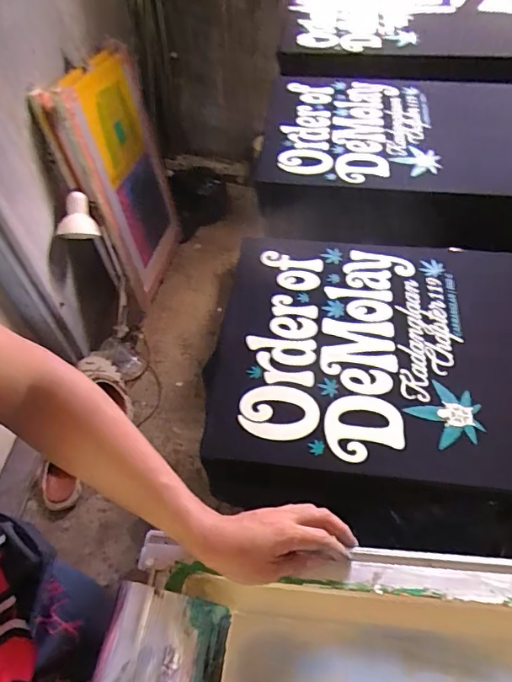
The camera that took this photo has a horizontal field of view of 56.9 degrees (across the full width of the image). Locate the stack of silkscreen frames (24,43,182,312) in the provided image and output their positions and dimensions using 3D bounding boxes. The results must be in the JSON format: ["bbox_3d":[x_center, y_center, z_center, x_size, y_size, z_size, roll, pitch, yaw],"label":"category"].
[{"bbox_3d":[-0.429,-0.547,1.676,0.089,0.783,0.623,-3,41,16],"label":"stack of silkscreen frames"}]

